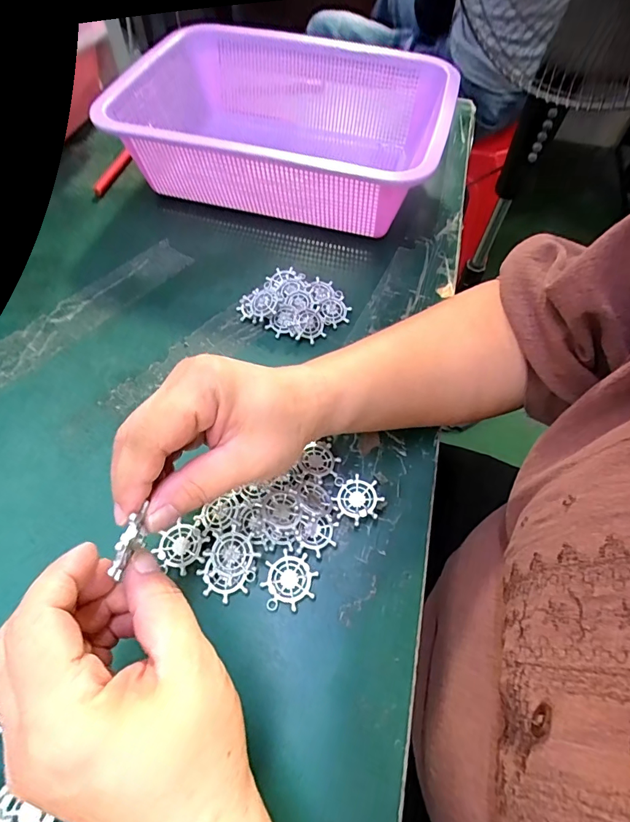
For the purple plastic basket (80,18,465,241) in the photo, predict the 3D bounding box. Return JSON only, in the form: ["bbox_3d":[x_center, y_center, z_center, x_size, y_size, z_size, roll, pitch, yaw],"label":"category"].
[{"bbox_3d":[-0.025,-0.277,0.431,0.283,0.089,0.217,15,61,8],"label":"purple plastic basket"}]

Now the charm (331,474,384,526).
[{"bbox_3d":[0.026,0.056,0.279,0.032,0.004,0.030,-4,56,6],"label":"charm"}]

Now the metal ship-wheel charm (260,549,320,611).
[{"bbox_3d":[-0.015,0.100,0.255,0.030,0.005,0.032,11,60,5],"label":"metal ship-wheel charm"}]

